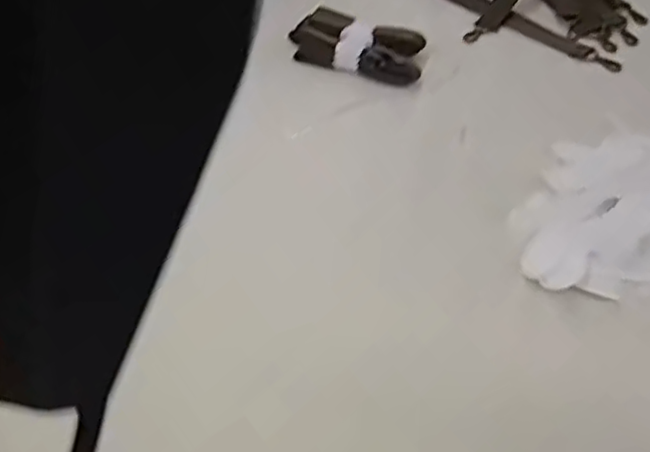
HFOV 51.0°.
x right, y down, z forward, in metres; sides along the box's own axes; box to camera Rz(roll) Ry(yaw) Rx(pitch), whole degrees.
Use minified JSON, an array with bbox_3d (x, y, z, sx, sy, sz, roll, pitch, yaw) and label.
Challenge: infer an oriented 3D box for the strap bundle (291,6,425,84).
[{"bbox_3d":[0.049,-0.269,1.003,0.199,0.041,0.128,13,46,13],"label":"strap bundle"}]

